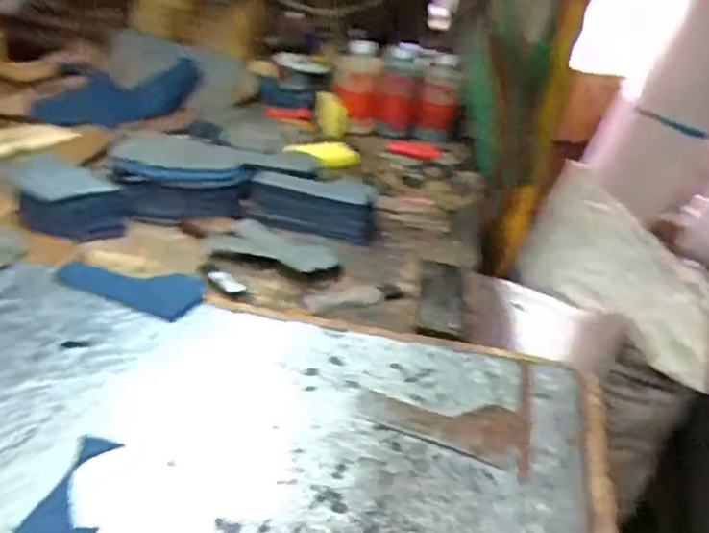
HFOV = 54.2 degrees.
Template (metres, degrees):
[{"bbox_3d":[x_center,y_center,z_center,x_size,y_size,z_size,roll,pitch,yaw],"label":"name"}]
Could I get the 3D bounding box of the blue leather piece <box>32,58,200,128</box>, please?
[{"bbox_3d":[-0.420,-0.299,1.232,0.285,0.087,0.056,-12,32,1],"label":"blue leather piece"}]

